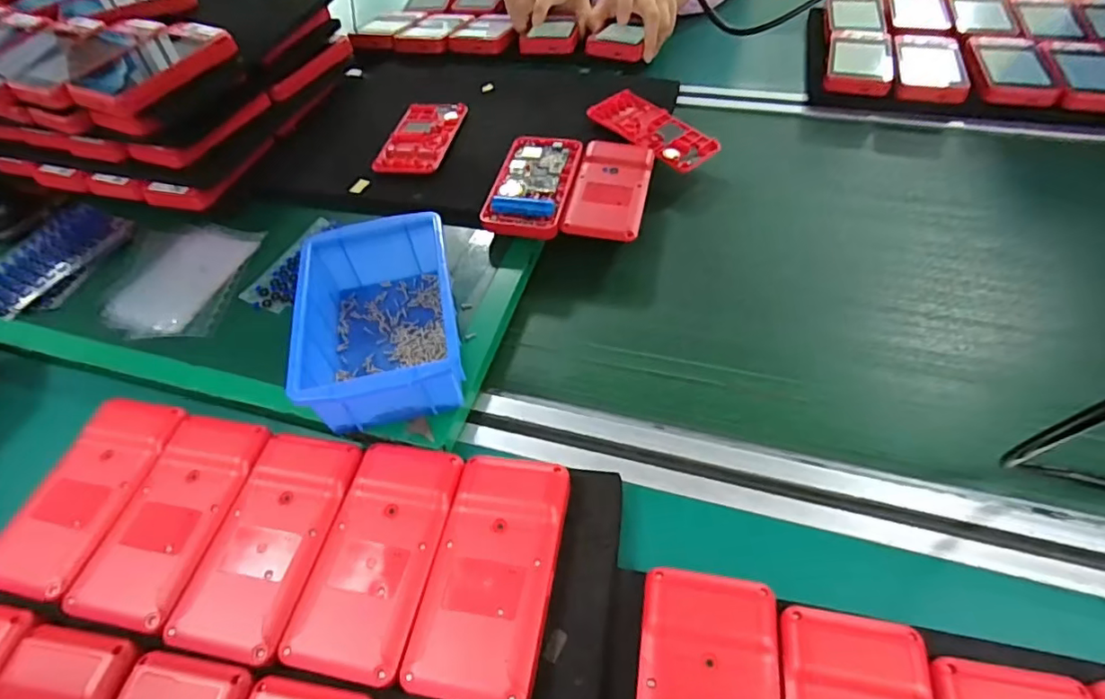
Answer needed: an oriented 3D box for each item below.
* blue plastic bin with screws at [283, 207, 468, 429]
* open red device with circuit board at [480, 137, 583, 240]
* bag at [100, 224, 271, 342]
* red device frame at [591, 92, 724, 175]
[{"bbox_3d":[-0.113,-0.022,0.375,0.096,0.050,0.145,-12,52,-4],"label":"blue plastic bin with screws"},{"bbox_3d":[-0.015,-0.139,0.468,0.064,0.012,0.123,7,53,11],"label":"open red device with circuit board"},{"bbox_3d":[-0.299,-0.060,0.447,0.108,0.009,0.118,7,53,11],"label":"bag"},{"bbox_3d":[0.095,-0.206,0.521,0.064,0.008,0.116,-34,64,-24],"label":"red device frame"}]

